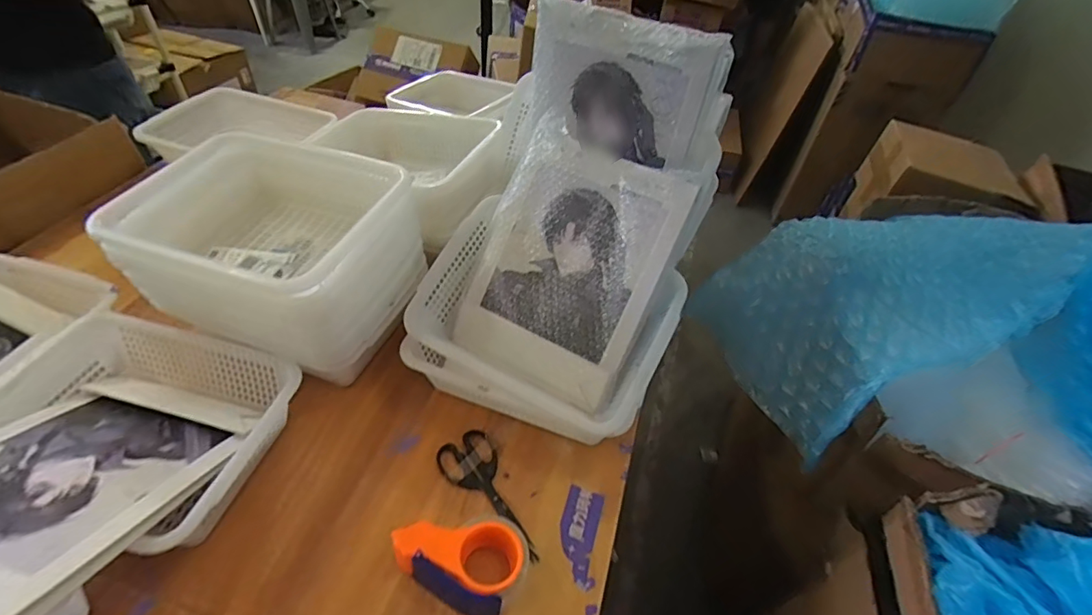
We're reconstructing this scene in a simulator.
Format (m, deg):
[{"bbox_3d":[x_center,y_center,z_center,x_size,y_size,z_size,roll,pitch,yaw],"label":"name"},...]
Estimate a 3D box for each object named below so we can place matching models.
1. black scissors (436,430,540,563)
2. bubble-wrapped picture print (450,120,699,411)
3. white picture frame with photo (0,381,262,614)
[{"bbox_3d":[-0.079,0.255,0.694,0.080,0.007,0.198,-19,50,-23],"label":"black scissors"},{"bbox_3d":[0.028,-0.059,0.758,0.263,0.353,0.031,24,6,15],"label":"bubble-wrapped picture print"},{"bbox_3d":[-0.544,0.182,0.584,0.268,0.020,0.332,15,20,6],"label":"white picture frame with photo"}]

